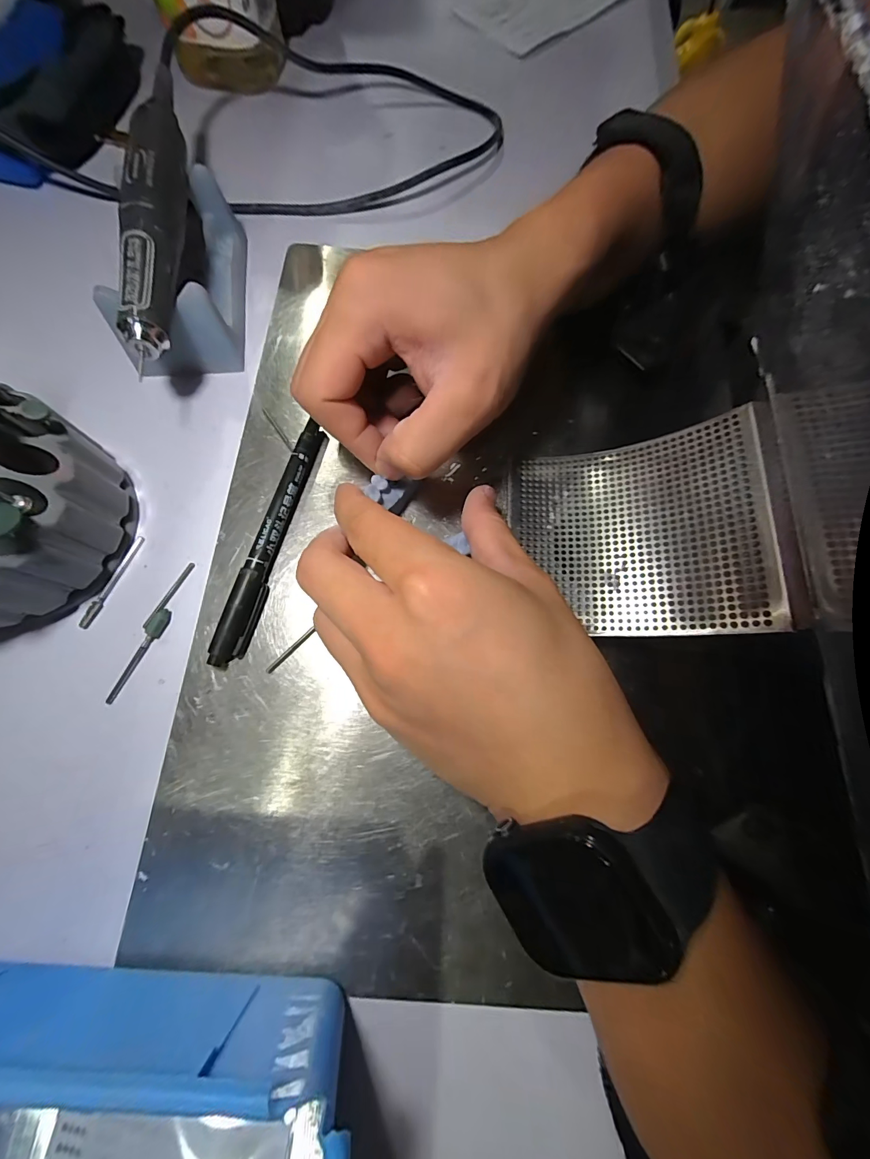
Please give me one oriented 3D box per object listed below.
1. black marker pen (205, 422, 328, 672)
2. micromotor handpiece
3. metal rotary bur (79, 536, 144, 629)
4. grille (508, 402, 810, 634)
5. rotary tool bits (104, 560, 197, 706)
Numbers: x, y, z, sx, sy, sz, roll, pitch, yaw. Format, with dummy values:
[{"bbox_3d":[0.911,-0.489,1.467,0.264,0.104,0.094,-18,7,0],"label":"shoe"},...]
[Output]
[{"bbox_3d":[-0.081,-0.020,0.196,0.013,0.013,0.127,15,74,2],"label":"black marker pen"},{"bbox_3d":[-0.144,-0.196,0.200,0.024,0.021,0.189,-7,75,-4],"label":"micromotor handpiece"},{"bbox_3d":[-0.160,0.000,0.193,0.005,0.004,0.050,21,75,4],"label":"metal rotary bur"},{"bbox_3d":[0.091,-0.023,0.181,0.108,0.015,0.094,-6,73,31],"label":"grille"},{"bbox_3d":[-0.135,0.024,0.186,0.009,0.006,0.071,22,75,4],"label":"rotary tool bits"}]

